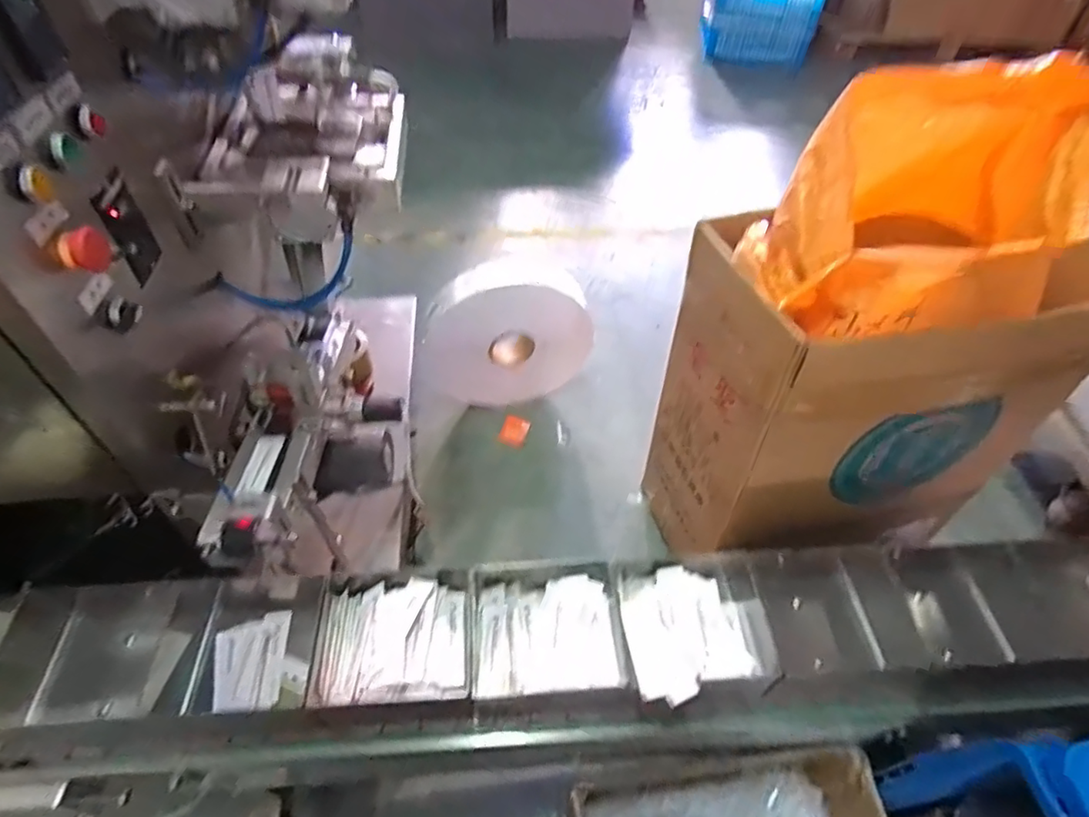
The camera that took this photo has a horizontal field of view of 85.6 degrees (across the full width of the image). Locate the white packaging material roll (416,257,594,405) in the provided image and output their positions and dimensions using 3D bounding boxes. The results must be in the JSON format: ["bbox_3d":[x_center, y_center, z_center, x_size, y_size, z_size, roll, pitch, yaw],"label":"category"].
[{"bbox_3d":[-0.070,-0.138,1.137,0.327,0.303,0.073,-1,49,-4],"label":"white packaging material roll"}]

